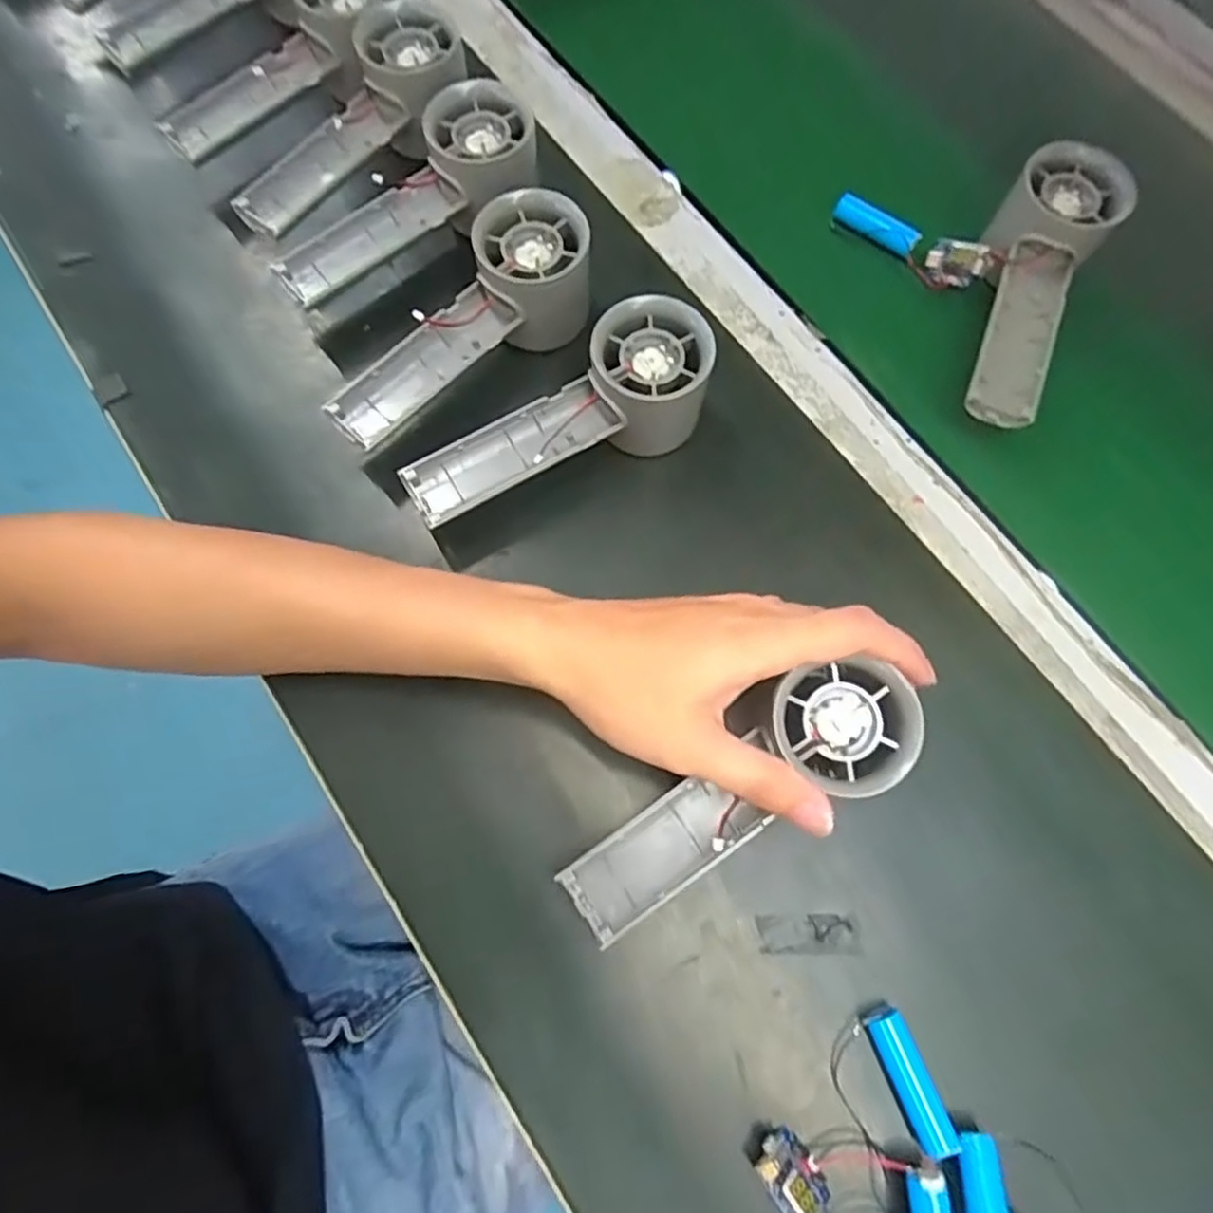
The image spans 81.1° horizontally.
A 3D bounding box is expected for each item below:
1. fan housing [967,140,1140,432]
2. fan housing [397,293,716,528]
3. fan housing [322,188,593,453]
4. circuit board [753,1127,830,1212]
[{"bbox_3d":[0.226,-0.169,0.385,0.055,0.053,0.155,27,74,7],"label":"fan housing"},{"bbox_3d":[-0.025,-0.092,0.351,0.156,0.057,0.062,-19,74,-5],"label":"fan housing"},{"bbox_3d":[-0.076,-0.141,0.364,0.153,0.059,0.059,-33,76,-11],"label":"fan housing"},{"bbox_3d":[0.072,0.220,0.272,0.019,0.020,0.033,-35,76,-9],"label":"circuit board"}]

